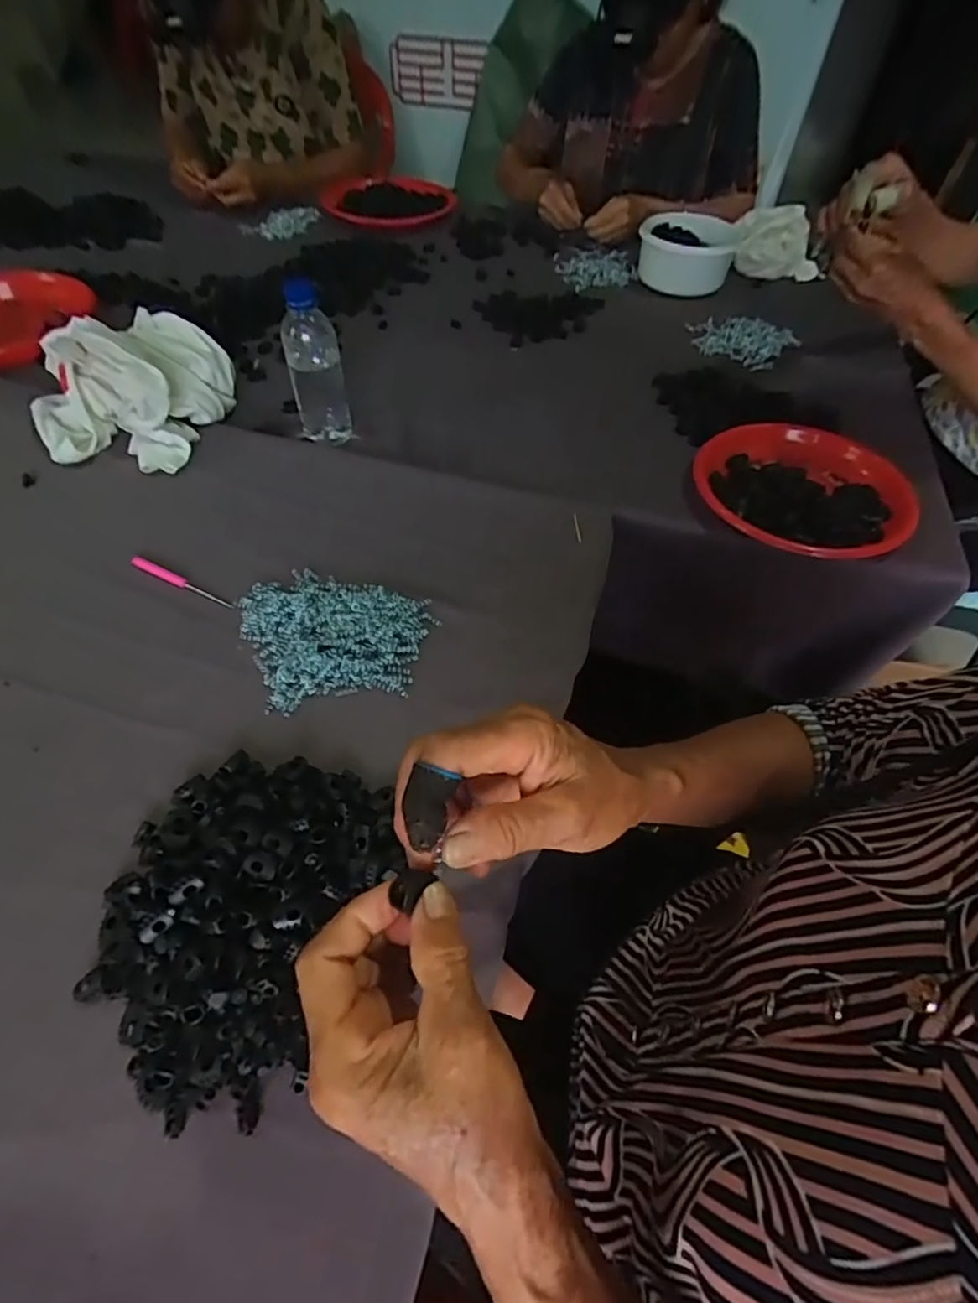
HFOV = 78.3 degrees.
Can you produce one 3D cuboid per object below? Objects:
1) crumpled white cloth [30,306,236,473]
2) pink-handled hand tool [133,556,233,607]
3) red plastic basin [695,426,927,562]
[{"bbox_3d":[-0.422,-0.313,0.695,0.195,0.105,0.212,9,53,4],"label":"crumpled white cloth"},{"bbox_3d":[-0.286,-0.066,0.561,0.116,0.011,0.016,23,55,16],"label":"pink-handled hand tool"},{"bbox_3d":[0.341,-0.178,0.664,0.221,0.051,0.221,1,52,-1],"label":"red plastic basin"}]

